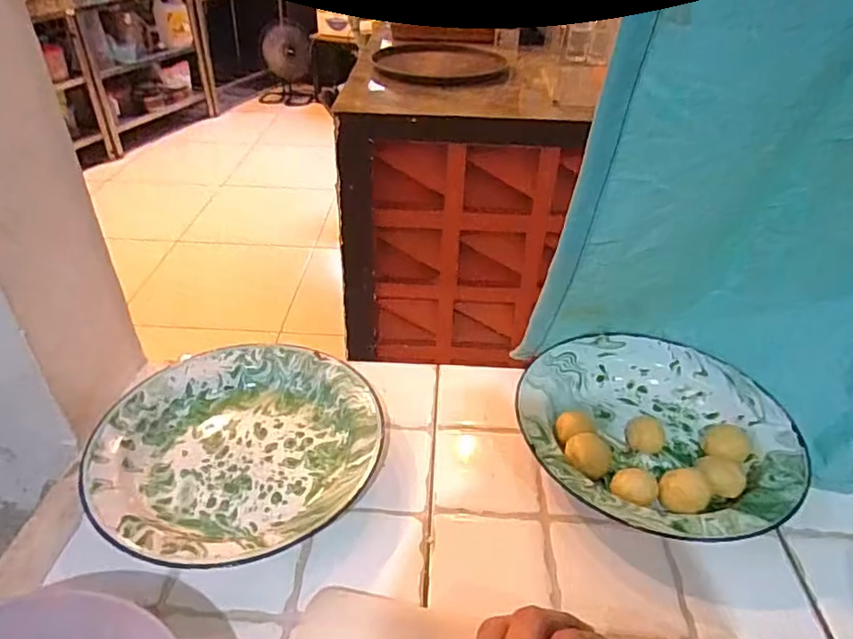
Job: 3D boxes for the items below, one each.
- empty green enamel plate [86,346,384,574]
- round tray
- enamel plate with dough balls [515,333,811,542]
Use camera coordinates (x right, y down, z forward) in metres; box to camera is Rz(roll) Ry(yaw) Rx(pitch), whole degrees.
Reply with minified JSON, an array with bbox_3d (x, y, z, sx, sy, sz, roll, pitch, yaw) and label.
[{"bbox_3d":[-0.140,0.098,0.455,0.204,0.039,0.201,-1,36,0],"label":"empty green enamel plate"},{"bbox_3d":[0.035,-0.649,1.470,0.326,0.032,0.294,3,36,6],"label":"round tray"},{"bbox_3d":[0.182,0.090,0.475,0.198,0.034,0.208,-1,36,0],"label":"enamel plate with dough balls"}]

